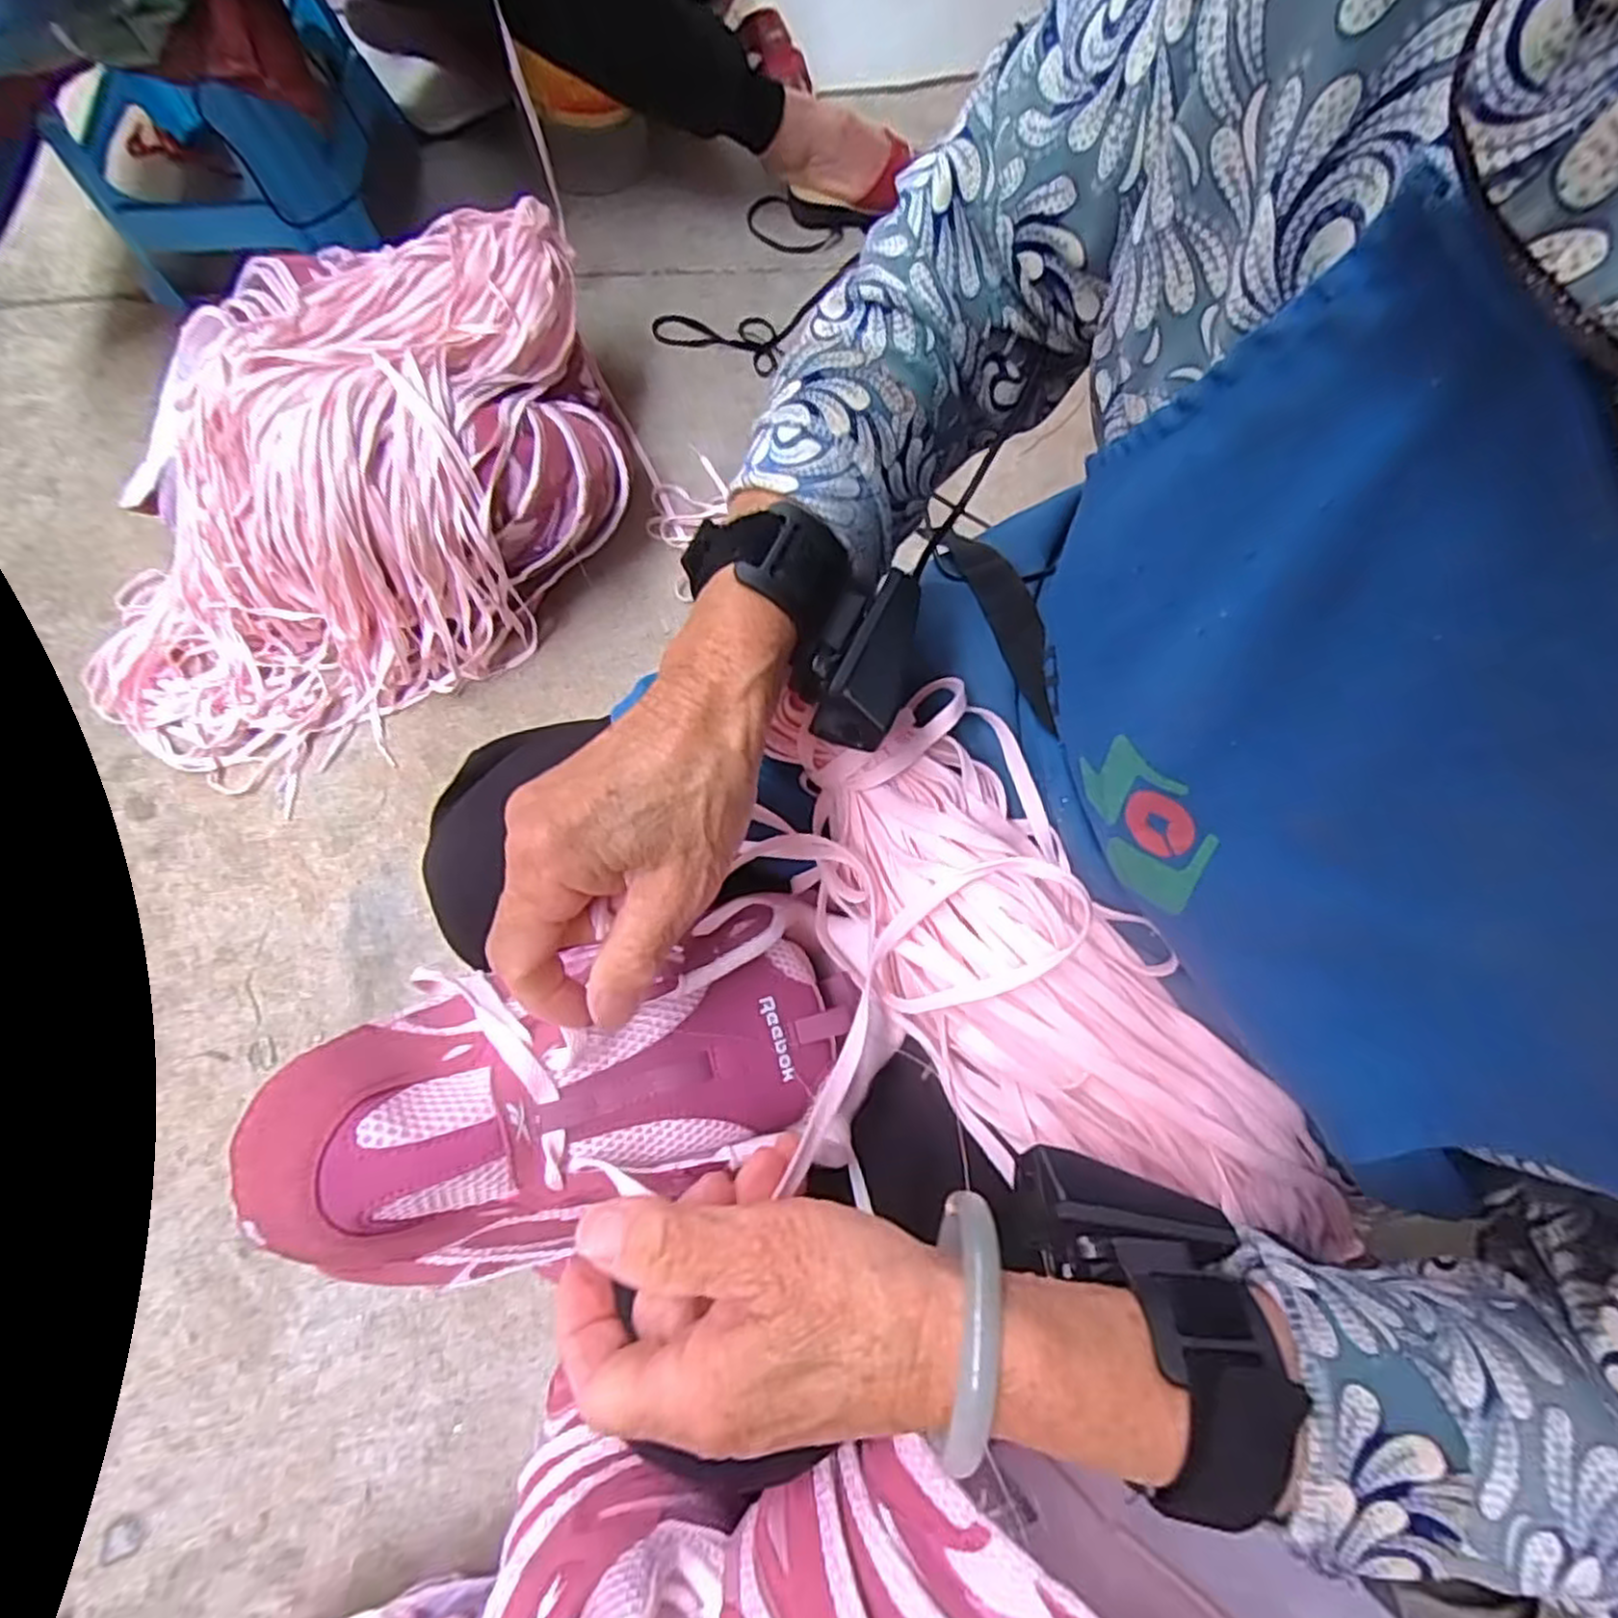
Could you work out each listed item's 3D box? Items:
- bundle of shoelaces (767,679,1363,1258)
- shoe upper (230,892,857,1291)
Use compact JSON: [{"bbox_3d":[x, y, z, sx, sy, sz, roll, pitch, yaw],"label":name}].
[{"bbox_3d":[0.095,0.066,0.326,0.118,0.058,0.287,-39,78,-9],"label":"bundle of shoelaces"},{"bbox_3d":[-0.084,0.104,0.296,0.217,0.057,0.104,-15,75,-21],"label":"shoe upper"}]

